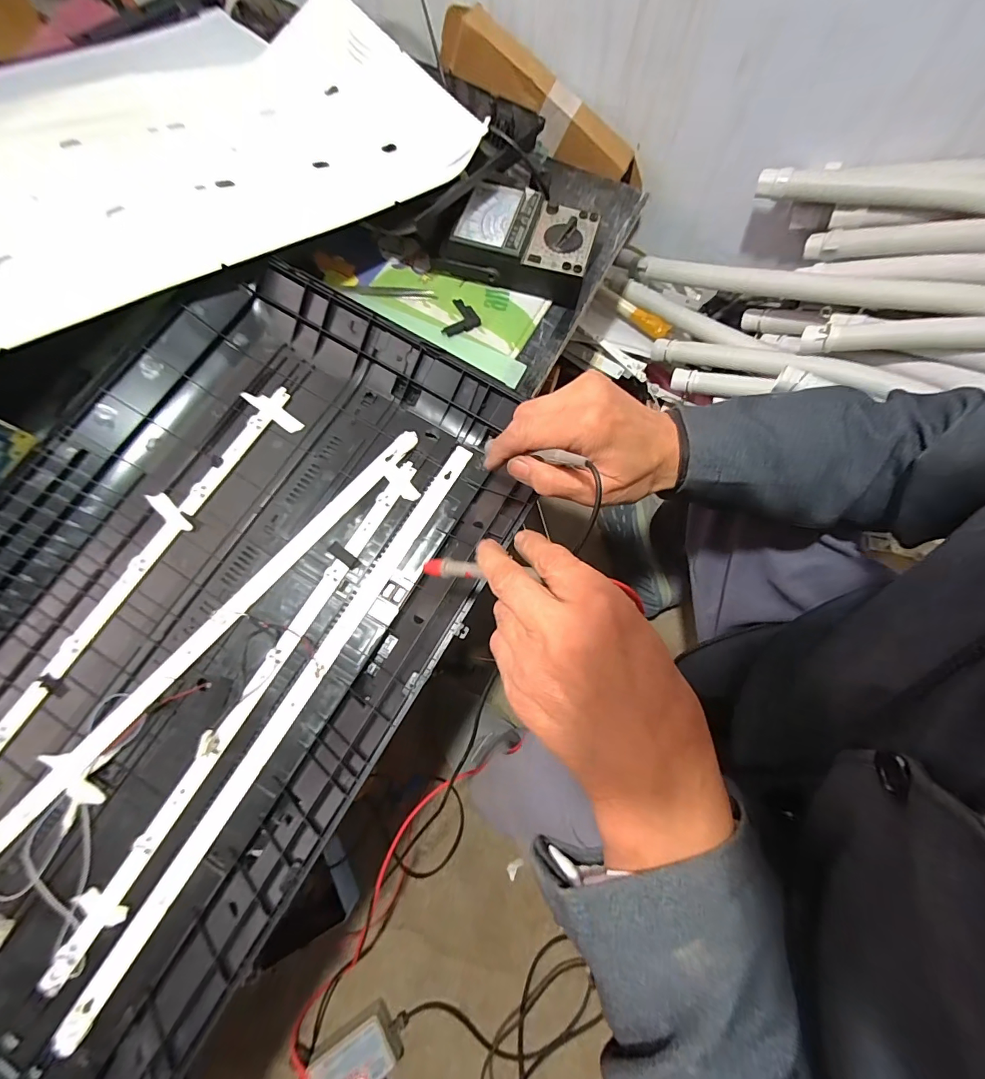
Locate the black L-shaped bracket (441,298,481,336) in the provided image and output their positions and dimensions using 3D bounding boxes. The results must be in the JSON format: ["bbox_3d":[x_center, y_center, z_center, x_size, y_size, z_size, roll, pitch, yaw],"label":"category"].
[{"bbox_3d":[-0.034,-0.264,0.524,0.040,0.011,0.054,15,72,5],"label":"black L-shaped bracket"}]

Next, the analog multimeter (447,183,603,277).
[{"bbox_3d":[0.042,-0.366,0.529,0.160,0.042,0.109,21,77,4],"label":"analog multimeter"}]

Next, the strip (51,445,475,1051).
[{"bbox_3d":[-0.171,0.137,0.384,0.024,0.011,0.543,31,77,7],"label":"strip"}]

